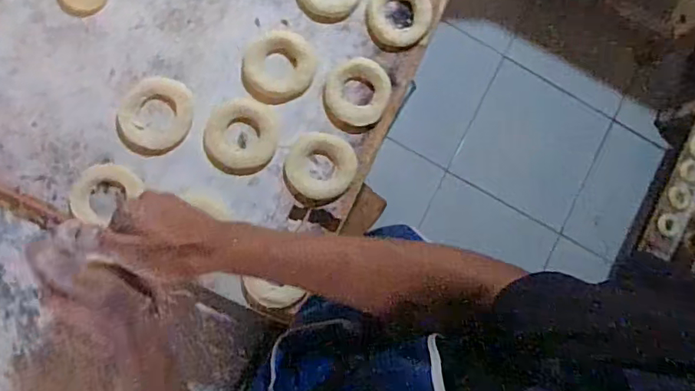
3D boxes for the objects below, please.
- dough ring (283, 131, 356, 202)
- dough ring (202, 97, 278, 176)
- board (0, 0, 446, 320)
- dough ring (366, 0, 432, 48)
[{"bbox_3d":[-0.028,-0.032,0.582,0.073,0.011,0.070,-5,87,-8],"label":"dough ring"},{"bbox_3d":[-0.112,-0.061,0.563,0.074,0.019,0.074,-3,86,-8],"label":"dough ring"},{"bbox_3d":[-0.238,-0.174,0.574,0.594,0.043,0.431,26,83,-5],"label":"board"},{"bbox_3d":[0.057,-0.200,0.591,0.068,0.013,0.069,-1,86,-8],"label":"dough ring"}]

